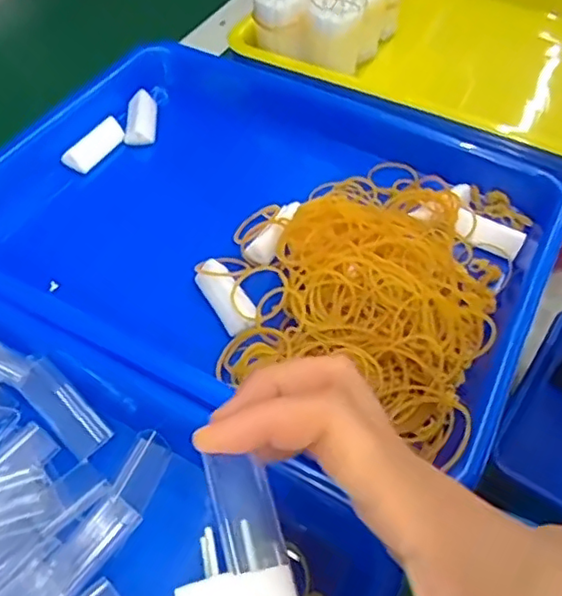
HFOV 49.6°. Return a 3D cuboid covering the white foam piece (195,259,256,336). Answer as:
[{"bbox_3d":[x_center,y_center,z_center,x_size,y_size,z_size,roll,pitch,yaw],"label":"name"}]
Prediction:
[{"bbox_3d":[-0.029,-0.001,0.339,0.021,0.015,0.044,-28,74,-22],"label":"white foam piece"}]

